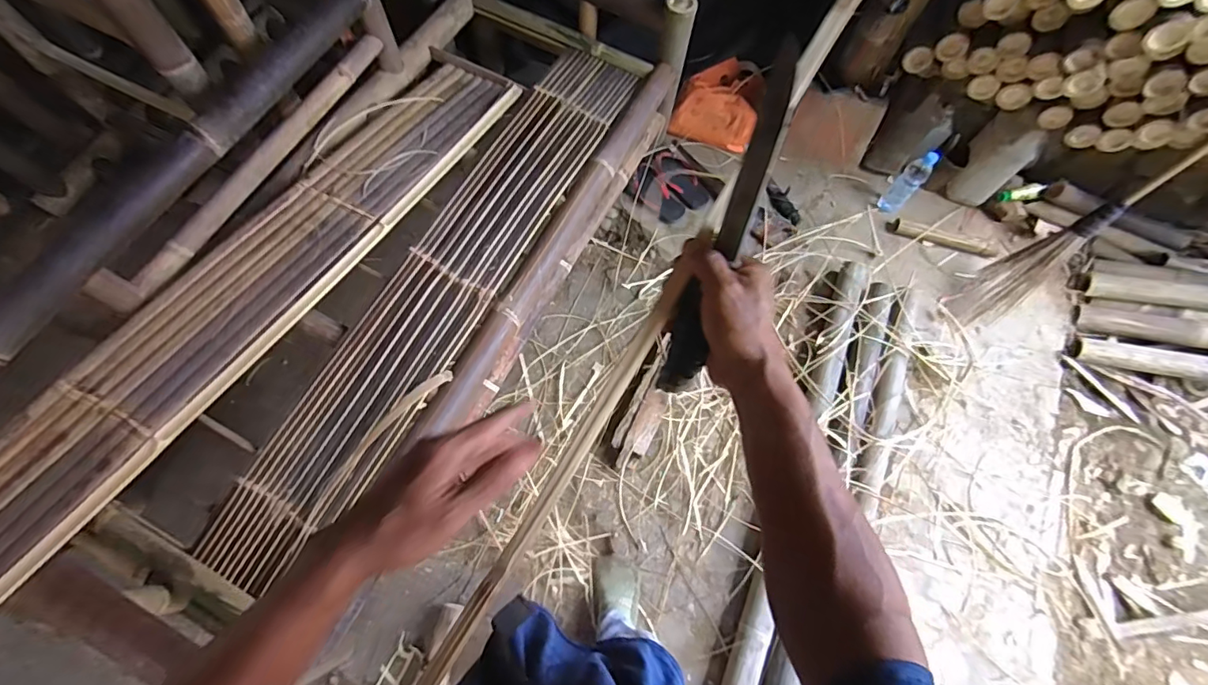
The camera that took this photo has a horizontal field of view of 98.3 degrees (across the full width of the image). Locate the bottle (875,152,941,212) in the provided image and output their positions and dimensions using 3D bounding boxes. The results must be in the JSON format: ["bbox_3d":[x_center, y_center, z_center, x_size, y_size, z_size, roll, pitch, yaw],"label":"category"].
[{"bbox_3d":[0.894,-0.469,1.534,0.065,0.216,0.068,32,70,9],"label":"bottle"}]

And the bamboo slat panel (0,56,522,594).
[{"bbox_3d":[-0.715,-0.098,1.032,0.240,0.036,1.527,32,68,7],"label":"bamboo slat panel"}]

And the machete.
[{"bbox_3d":[0.099,-0.084,0.418,0.031,0.034,0.274,19,113,4],"label":"machete"}]

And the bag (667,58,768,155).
[{"bbox_3d":[0.368,-0.754,1.673,0.273,0.124,0.225,14,73,2],"label":"bag"}]

